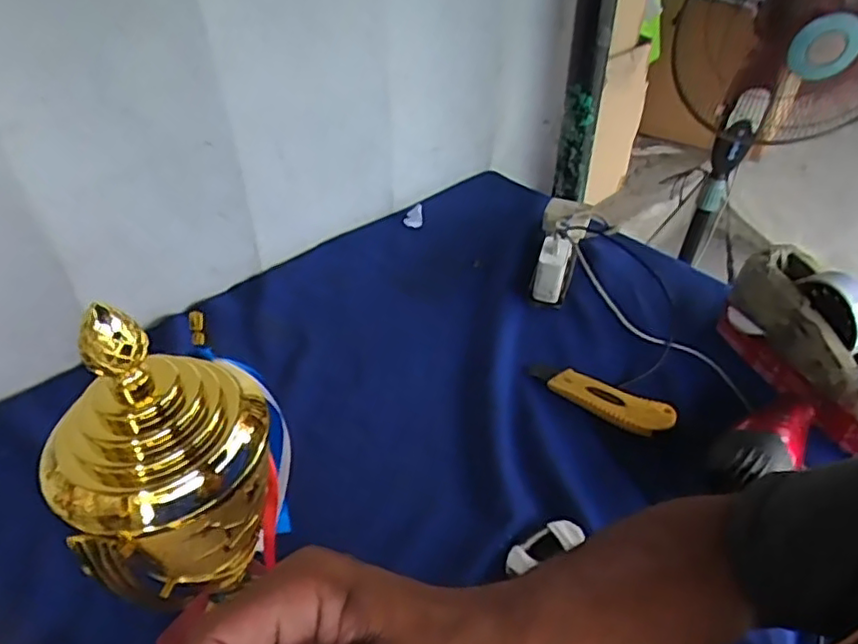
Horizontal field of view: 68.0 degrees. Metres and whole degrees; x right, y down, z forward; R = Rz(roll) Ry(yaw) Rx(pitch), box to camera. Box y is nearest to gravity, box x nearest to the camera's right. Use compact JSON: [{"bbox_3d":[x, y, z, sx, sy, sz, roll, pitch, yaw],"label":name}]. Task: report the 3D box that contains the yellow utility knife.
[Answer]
[{"bbox_3d":[0.166,0.074,0.623,0.143,0.023,0.032,23,48,25],"label":"yellow utility knife"}]

